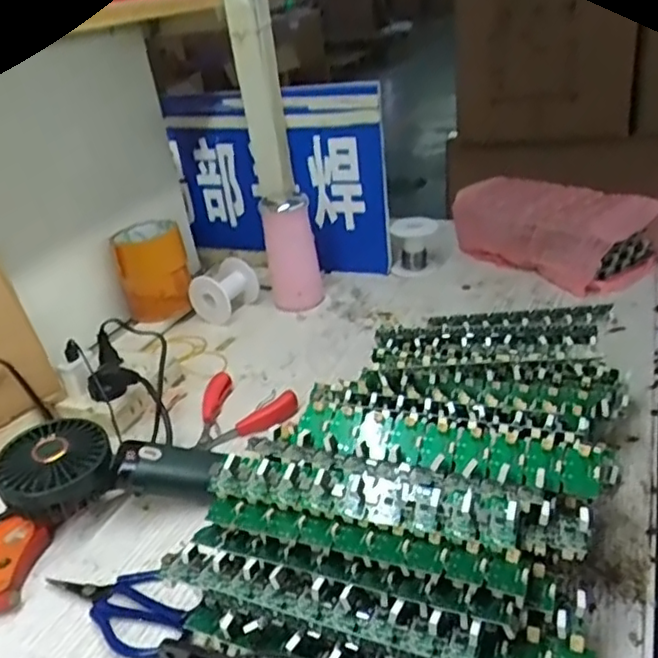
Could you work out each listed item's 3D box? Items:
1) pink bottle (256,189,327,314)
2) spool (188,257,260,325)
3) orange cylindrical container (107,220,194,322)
[{"bbox_3d":[-0.045,-0.097,0.812,0.068,0.134,0.057,-6,29,2],"label":"pink bottle"},{"bbox_3d":[-0.132,-0.052,0.824,0.059,0.056,0.073,14,35,32],"label":"spool"},{"bbox_3d":[-0.225,-0.073,0.824,0.086,0.105,0.088,-16,30,-16],"label":"orange cylindrical container"}]

